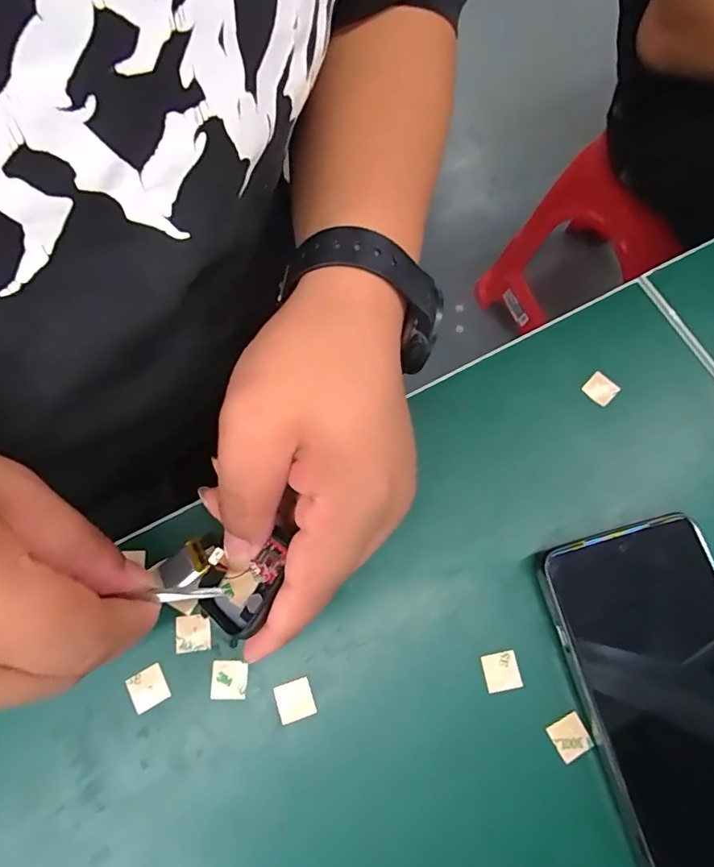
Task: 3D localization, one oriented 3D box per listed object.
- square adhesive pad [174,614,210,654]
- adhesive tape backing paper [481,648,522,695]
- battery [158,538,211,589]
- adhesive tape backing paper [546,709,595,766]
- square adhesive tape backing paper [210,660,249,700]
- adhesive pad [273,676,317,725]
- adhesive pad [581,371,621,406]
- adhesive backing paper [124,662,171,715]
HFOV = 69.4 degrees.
[{"bbox_3d":[-0.074,0.089,0.229,0.015,0.004,0.015,-8,72,-4],"label":"square adhesive pad"},{"bbox_3d":[0.064,0.106,0.229,0.016,0.004,0.015,-11,72,-5],"label":"adhesive tape backing paper"},{"bbox_3d":[-0.073,0.055,0.218,0.019,0.006,0.018,-32,53,-11],"label":"battery"},{"bbox_3d":[0.092,0.131,0.221,0.016,0.004,0.015,-26,74,-10],"label":"adhesive tape backing paper"},{"bbox_3d":[-0.056,0.107,0.224,0.015,0.004,0.016,0,71,-2],"label":"square adhesive tape backing paper"},{"bbox_3d":[-0.027,0.115,0.222,0.015,0.004,0.015,-18,73,-7],"label":"adhesive pad"},{"bbox_3d":[0.130,-0.024,0.273,0.015,0.004,0.014,42,75,12],"label":"adhesive pad"},{"bbox_3d":[-0.091,0.110,0.222,0.016,0.004,0.015,-28,74,-10],"label":"adhesive backing paper"}]

